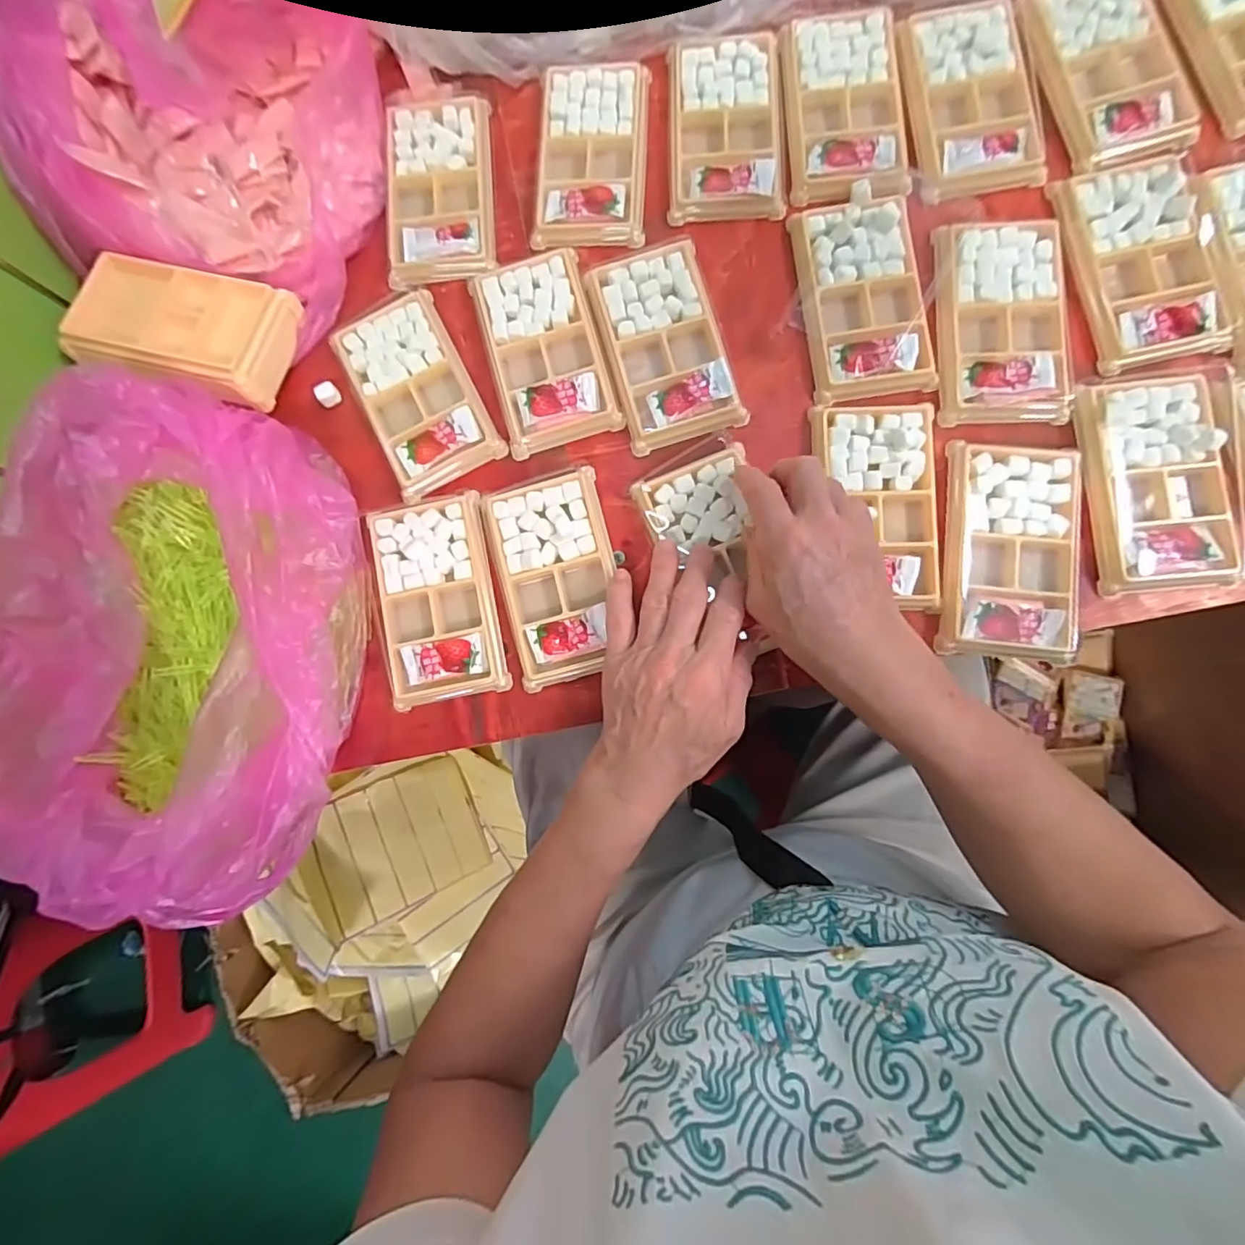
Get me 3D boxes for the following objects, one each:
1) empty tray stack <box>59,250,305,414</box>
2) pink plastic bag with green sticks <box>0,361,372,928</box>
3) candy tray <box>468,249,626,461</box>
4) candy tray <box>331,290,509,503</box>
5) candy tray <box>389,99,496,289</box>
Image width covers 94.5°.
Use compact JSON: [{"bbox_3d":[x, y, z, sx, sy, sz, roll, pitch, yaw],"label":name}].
[{"bbox_3d":[-0.307,-0.205,0.401,0.141,0.041,0.083,13,85,5],"label":"empty tray stack"},{"bbox_3d":[-0.274,0.020,0.353,0.189,0.086,0.333,10,85,5],"label":"pink plastic bag with green sticks"},{"bbox_3d":[-0.054,-0.191,0.404,0.080,0.017,0.135,-16,83,2],"label":"candy tray"},{"bbox_3d":[-0.146,-0.163,0.408,0.075,0.016,0.137,-27,83,1],"label":"candy tray"},{"bbox_3d":[-0.134,-0.318,0.424,0.076,0.016,0.141,-4,84,4],"label":"candy tray"}]

